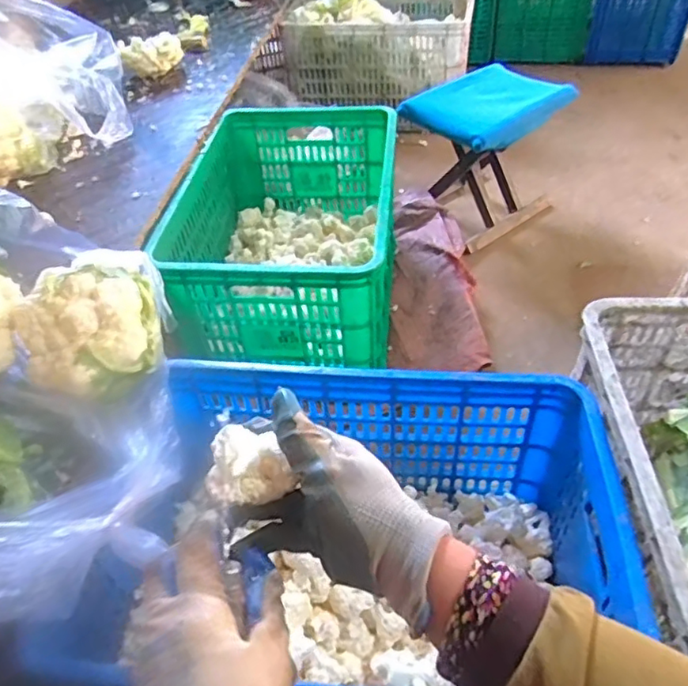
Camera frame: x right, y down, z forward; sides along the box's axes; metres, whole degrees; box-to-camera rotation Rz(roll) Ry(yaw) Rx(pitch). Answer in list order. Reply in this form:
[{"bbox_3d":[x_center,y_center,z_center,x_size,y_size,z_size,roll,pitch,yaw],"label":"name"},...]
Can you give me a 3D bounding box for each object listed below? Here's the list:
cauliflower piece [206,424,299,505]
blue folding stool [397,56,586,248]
[{"bbox_3d":[-0.064,0.081,0.389,0.048,0.027,0.048,-26,50,-21],"label":"cauliflower piece"},{"bbox_3d":[0.310,-0.428,1.324,0.325,0.293,0.236,-35,53,-27],"label":"blue folding stool"}]

